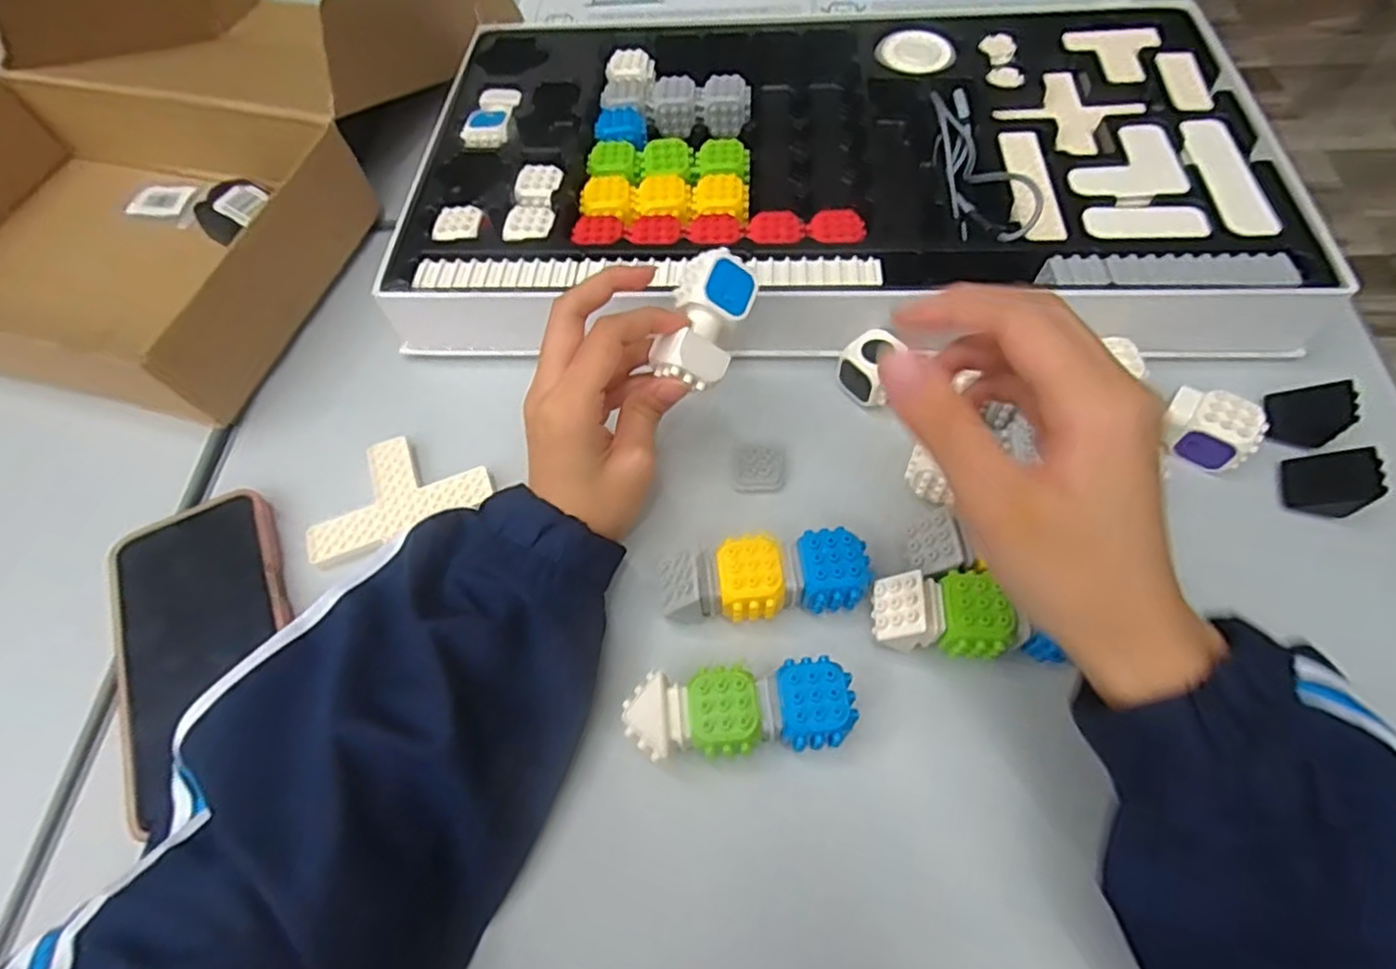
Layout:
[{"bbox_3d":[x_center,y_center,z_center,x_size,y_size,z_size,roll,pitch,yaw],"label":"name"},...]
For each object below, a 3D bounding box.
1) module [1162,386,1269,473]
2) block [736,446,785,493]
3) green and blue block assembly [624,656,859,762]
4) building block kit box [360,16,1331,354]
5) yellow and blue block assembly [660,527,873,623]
[{"bbox_3d":[0.275,-0.030,0.370,0.042,0.030,0.027,28,66,18],"label":"module"},{"bbox_3d":[0.035,-0.009,0.386,0.027,0.011,0.025,2,61,5],"label":"block"},{"bbox_3d":[0.019,0.105,0.313,0.098,0.038,0.037,-6,61,1],"label":"green and blue block assembly"},{"bbox_3d":[0.087,-0.206,0.468,0.546,0.049,0.313,0,61,4],"label":"building block kit box"},{"bbox_3d":[0.033,0.048,0.342,0.099,0.039,0.038,-7,61,0],"label":"yellow and blue block assembly"}]

